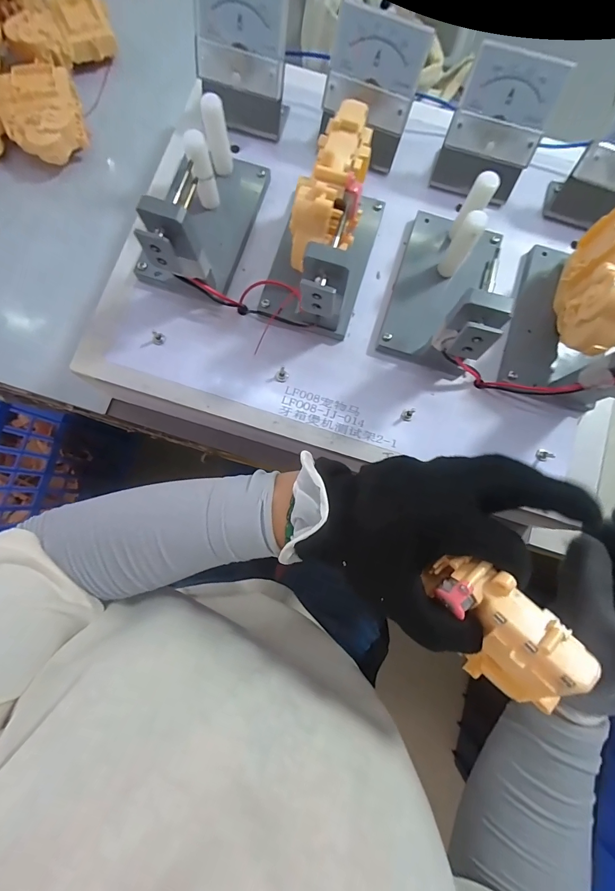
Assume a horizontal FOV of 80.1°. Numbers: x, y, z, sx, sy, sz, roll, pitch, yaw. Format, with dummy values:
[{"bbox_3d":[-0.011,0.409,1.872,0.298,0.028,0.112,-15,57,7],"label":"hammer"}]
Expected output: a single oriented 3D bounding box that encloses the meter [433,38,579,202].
[{"bbox_3d":[0.137,-0.231,0.272,0.066,0.073,0.043,19,80,2],"label":"meter"}]

